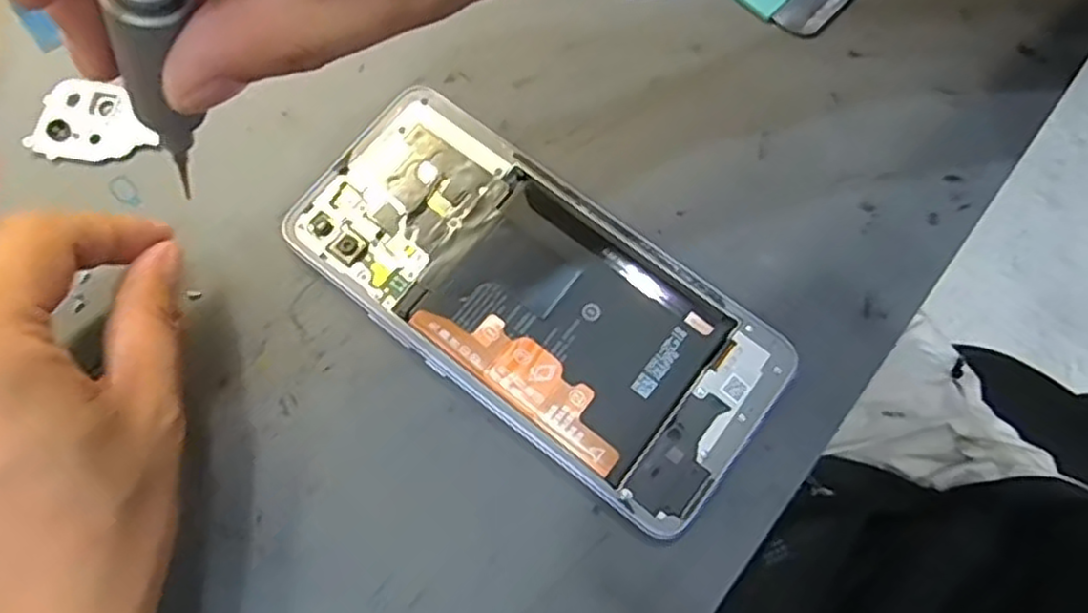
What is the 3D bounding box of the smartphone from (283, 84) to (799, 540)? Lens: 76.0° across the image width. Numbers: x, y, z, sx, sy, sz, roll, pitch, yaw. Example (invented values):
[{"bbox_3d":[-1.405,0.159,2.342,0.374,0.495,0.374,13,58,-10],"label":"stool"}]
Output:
[{"bbox_3d":[-0.004,-0.004,0.224,0.157,0.009,0.074,37,78,11],"label":"smartphone"}]

